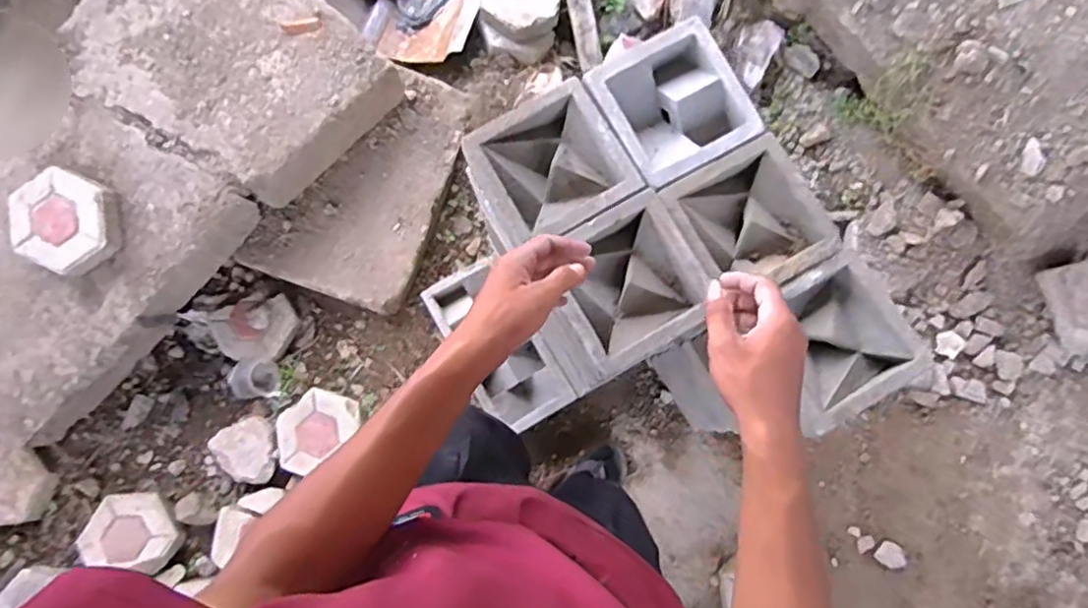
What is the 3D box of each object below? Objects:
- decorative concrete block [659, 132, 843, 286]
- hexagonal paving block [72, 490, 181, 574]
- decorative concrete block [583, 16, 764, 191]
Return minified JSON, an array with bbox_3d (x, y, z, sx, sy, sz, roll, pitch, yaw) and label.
[{"bbox_3d":[0.298,-0.116,0.908,0.193,0.080,0.200,-31,80,-5],"label":"decorative concrete block"},{"bbox_3d":[-0.943,0.517,1.419,0.215,0.061,0.155,6,79,2],"label":"hexagonal paving block"},{"bbox_3d":[0.192,-0.292,0.924,0.196,0.076,0.207,-29,80,-4],"label":"decorative concrete block"}]

